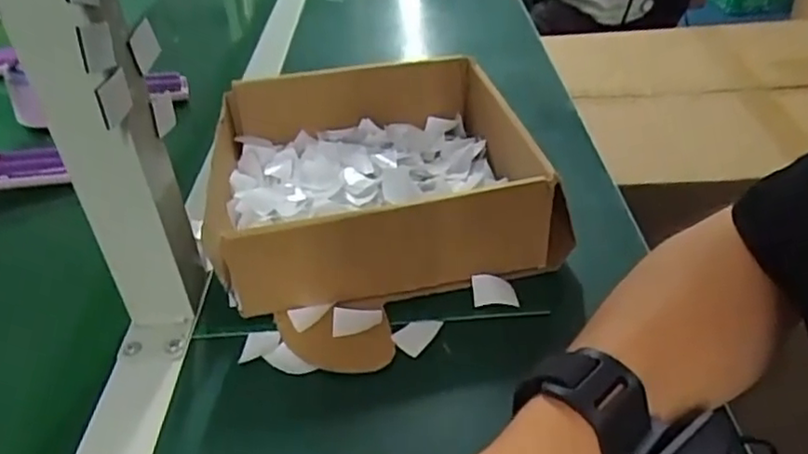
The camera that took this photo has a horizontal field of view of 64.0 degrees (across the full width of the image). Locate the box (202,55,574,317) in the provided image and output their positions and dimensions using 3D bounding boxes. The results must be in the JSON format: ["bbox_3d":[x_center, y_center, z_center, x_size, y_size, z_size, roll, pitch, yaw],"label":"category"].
[{"bbox_3d":[-0.021,-0.039,0.475,0.224,0.076,0.211,-9,36,-5],"label":"box"}]

